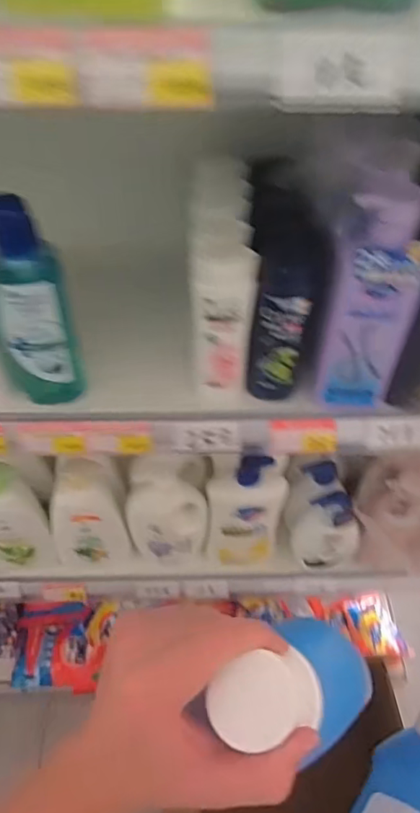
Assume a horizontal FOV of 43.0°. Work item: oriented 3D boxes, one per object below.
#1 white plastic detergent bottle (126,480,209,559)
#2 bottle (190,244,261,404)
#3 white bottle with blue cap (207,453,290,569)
[{"bbox_3d":[-0.065,0.186,0.829,0.122,0.177,0.057,-2,50,-3],"label":"white plastic detergent bottle"},{"bbox_3d":[0.013,-0.073,0.520,0.059,0.164,0.038,1,50,0],"label":"bottle"},{"bbox_3d":[0.054,0.164,0.819,0.116,0.231,0.069,5,50,3],"label":"white bottle with blue cap"}]

